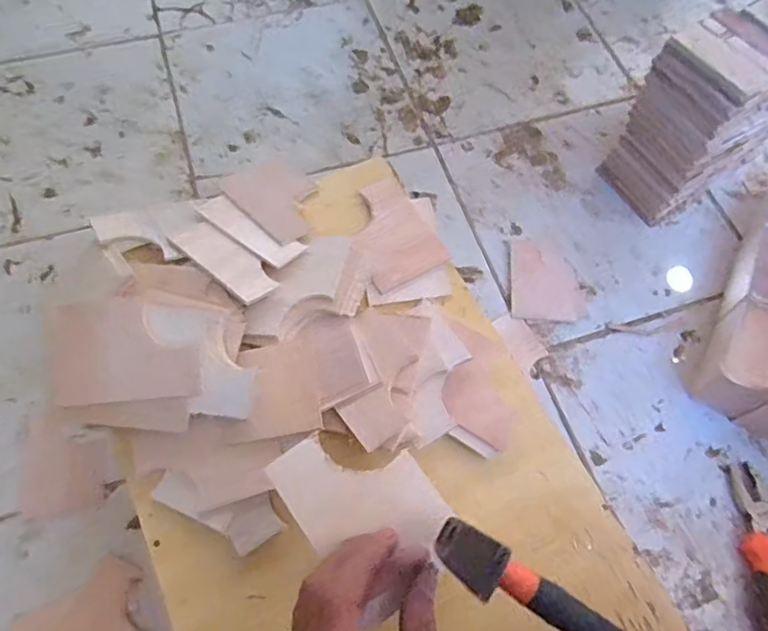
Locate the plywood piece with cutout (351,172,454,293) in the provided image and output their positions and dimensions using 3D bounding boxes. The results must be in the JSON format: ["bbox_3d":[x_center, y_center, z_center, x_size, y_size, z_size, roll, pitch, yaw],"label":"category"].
[{"bbox_3d":[0.003,-0.077,0.486,0.071,0.008,0.103,-25,69,-13],"label":"plywood piece with cutout"}]

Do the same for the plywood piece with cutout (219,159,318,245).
[{"bbox_3d":[-0.093,-0.107,0.501,0.068,0.004,0.096,-37,64,-24],"label":"plywood piece with cutout"}]

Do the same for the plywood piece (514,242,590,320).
[{"bbox_3d":[0.184,-0.041,0.633,0.079,0.004,0.098,3,65,-1],"label":"plywood piece"}]

